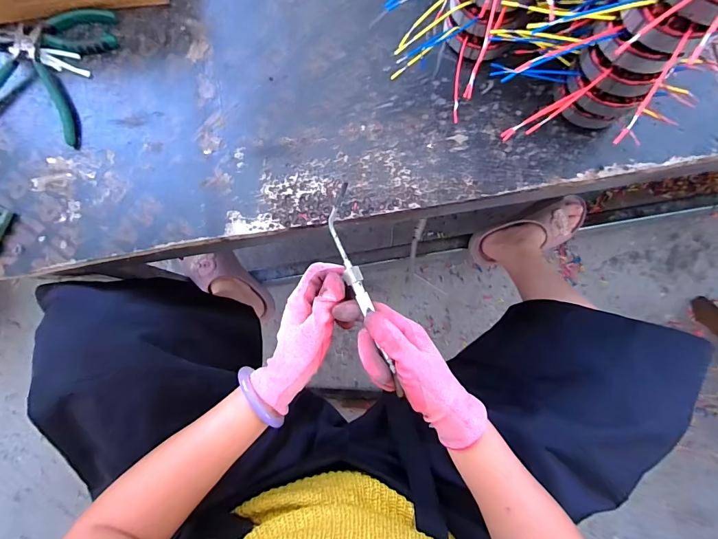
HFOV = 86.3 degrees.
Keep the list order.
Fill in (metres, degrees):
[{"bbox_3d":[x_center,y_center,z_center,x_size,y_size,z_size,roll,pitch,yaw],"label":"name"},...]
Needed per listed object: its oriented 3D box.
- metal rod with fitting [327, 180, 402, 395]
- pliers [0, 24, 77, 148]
[{"bbox_3d":[0.002,0.022,0.363,0.029,0.009,0.202,-13,92,33],"label":"metal rod with fitting"},{"bbox_3d":[-0.388,-0.214,0.443,0.116,0.024,0.134,1,80,-1],"label":"pliers"}]

